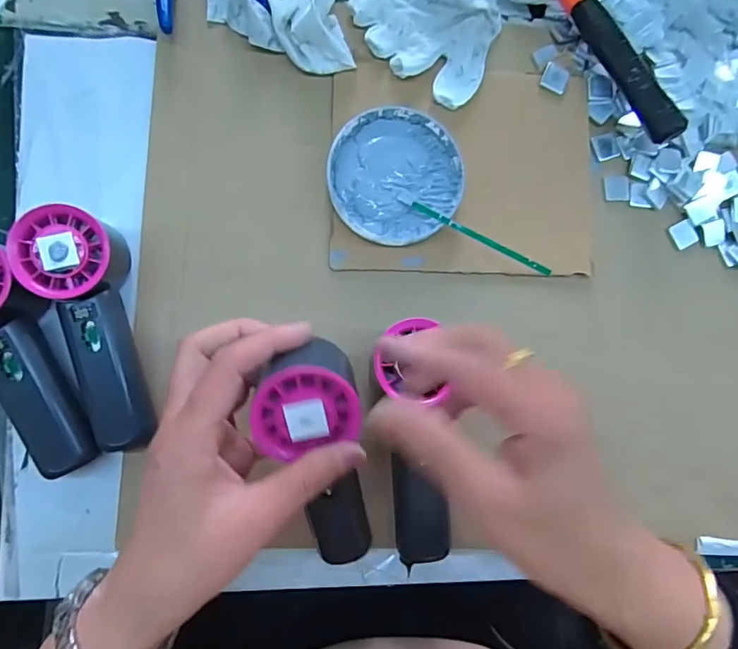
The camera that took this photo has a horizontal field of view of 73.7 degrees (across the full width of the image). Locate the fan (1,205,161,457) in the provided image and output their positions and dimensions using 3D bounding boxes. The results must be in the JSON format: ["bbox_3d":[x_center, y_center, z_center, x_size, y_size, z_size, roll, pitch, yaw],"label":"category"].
[{"bbox_3d":[-0.180,0.005,0.321,0.052,0.054,0.150,-12,87,-7],"label":"fan"}]

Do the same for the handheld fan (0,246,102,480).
[{"bbox_3d":[-0.220,0.019,0.317,0.056,0.054,0.158,-30,89,-7],"label":"handheld fan"}]

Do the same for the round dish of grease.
[{"bbox_3d":[0.020,-0.111,0.372,0.098,0.018,0.099,0,85,-6],"label":"round dish of grease"}]

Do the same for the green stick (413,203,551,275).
[{"bbox_3d":[0.079,-0.063,0.354,0.110,0.007,0.006,31,83,15],"label":"green stick"}]

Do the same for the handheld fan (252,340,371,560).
[{"bbox_3d":[-0.028,0.071,0.296,0.061,0.055,0.136,-13,121,-7],"label":"handheld fan"}]

